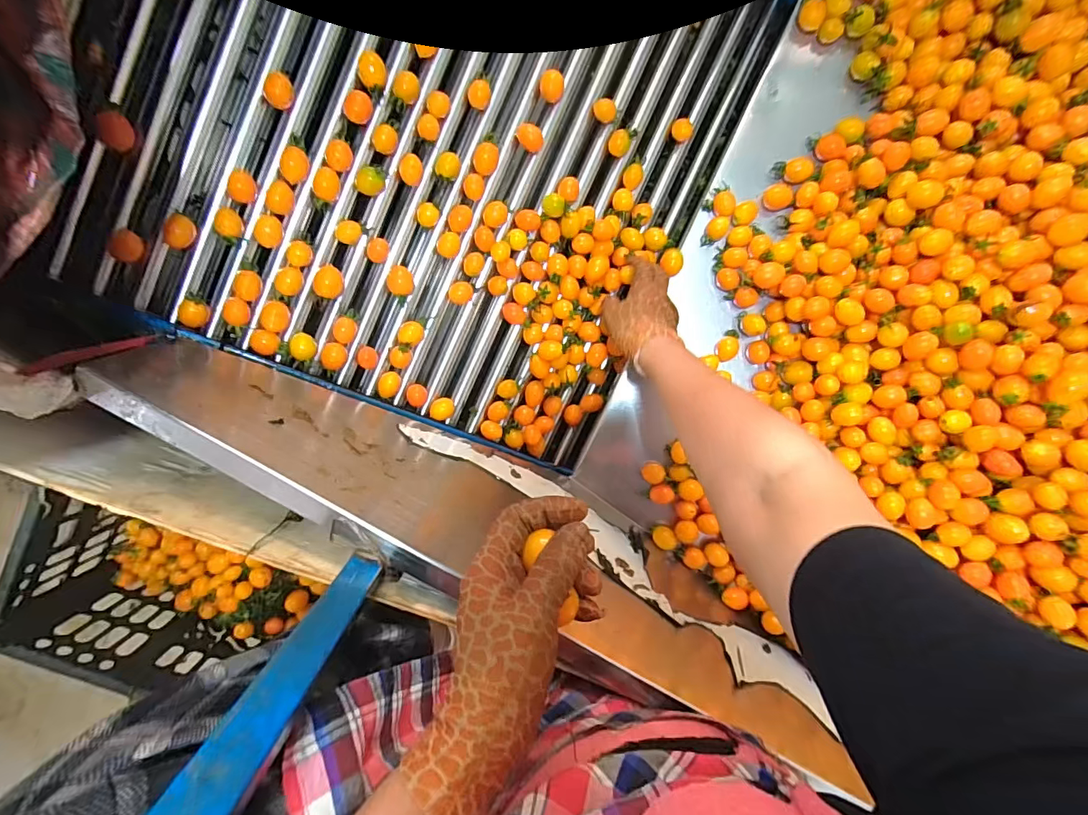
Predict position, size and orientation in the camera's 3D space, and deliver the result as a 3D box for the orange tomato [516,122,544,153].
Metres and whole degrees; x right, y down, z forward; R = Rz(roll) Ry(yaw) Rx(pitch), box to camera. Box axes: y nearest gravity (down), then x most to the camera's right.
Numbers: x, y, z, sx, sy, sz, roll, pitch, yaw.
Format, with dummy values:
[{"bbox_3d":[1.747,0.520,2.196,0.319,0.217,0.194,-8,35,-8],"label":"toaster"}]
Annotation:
[{"bbox_3d":[-0.015,-0.293,0.511,0.030,0.021,0.023,13,98,-5],"label":"orange tomato"}]

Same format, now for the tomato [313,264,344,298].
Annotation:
[{"bbox_3d":[-0.221,-0.129,0.481,0.026,0.021,0.032,28,96,-7],"label":"tomato"}]

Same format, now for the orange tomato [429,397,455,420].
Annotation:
[{"bbox_3d":[-0.120,0.000,0.558,0.027,0.028,0.024,-18,99,-1],"label":"orange tomato"}]

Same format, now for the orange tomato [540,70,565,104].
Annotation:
[{"bbox_3d":[0.008,-0.341,0.502,0.025,0.025,0.024,-1,99,-3],"label":"orange tomato"}]

